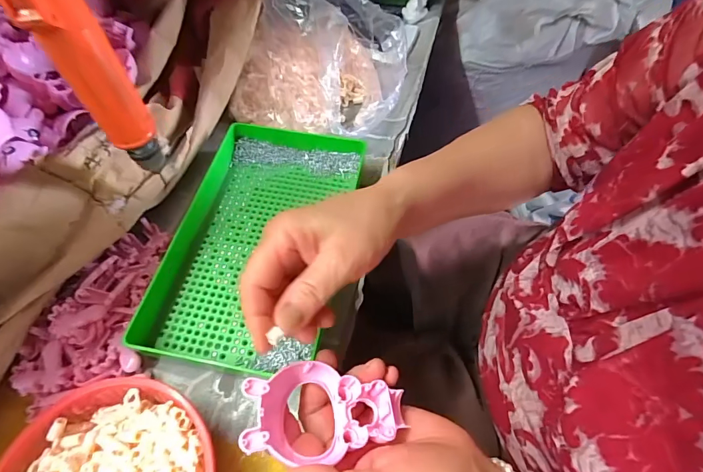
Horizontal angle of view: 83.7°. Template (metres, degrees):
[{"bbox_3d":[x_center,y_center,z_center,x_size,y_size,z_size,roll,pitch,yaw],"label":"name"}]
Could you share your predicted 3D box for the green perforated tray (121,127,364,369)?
[{"bbox_3d":[-0.089,-0.002,0.365,0.156,0.027,0.238,11,60,5],"label":"green perforated tray"}]

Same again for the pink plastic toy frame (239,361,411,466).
[{"bbox_3d":[-0.019,0.109,0.243,0.098,0.030,0.059,15,44,-28],"label":"pink plastic toy frame"}]

